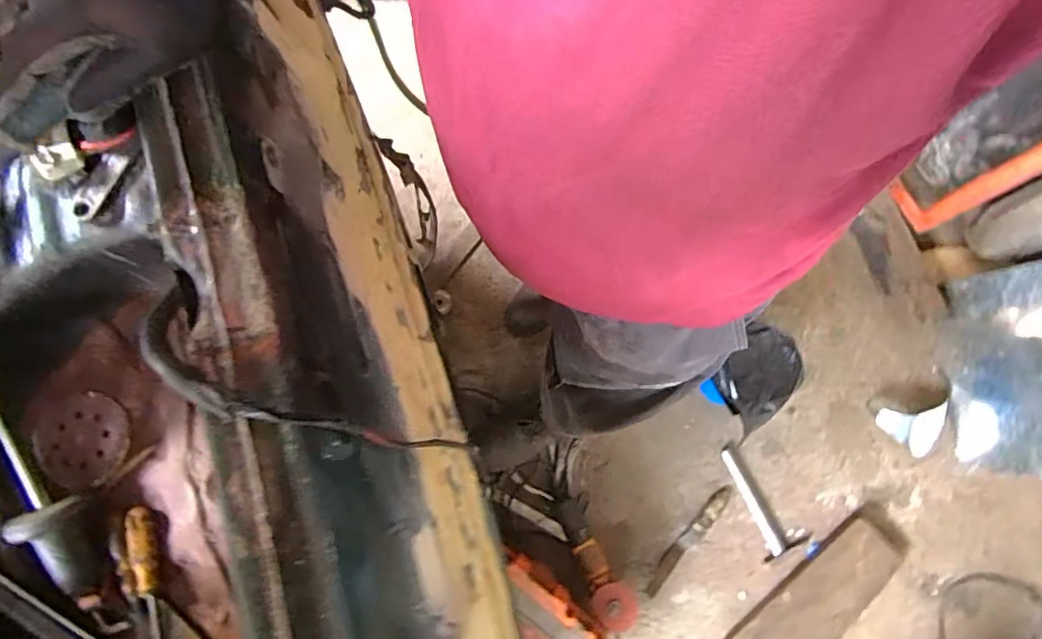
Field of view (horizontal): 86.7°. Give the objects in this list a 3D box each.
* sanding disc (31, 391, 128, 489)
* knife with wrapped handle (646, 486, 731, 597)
[{"bbox_3d":[-0.565,0.157,0.713,0.107,0.010,0.115,0,90,-12],"label":"sanding disc"},{"bbox_3d":[0.399,0.520,1.297,0.044,0.028,0.305,42,80,8],"label":"knife with wrapped handle"}]

